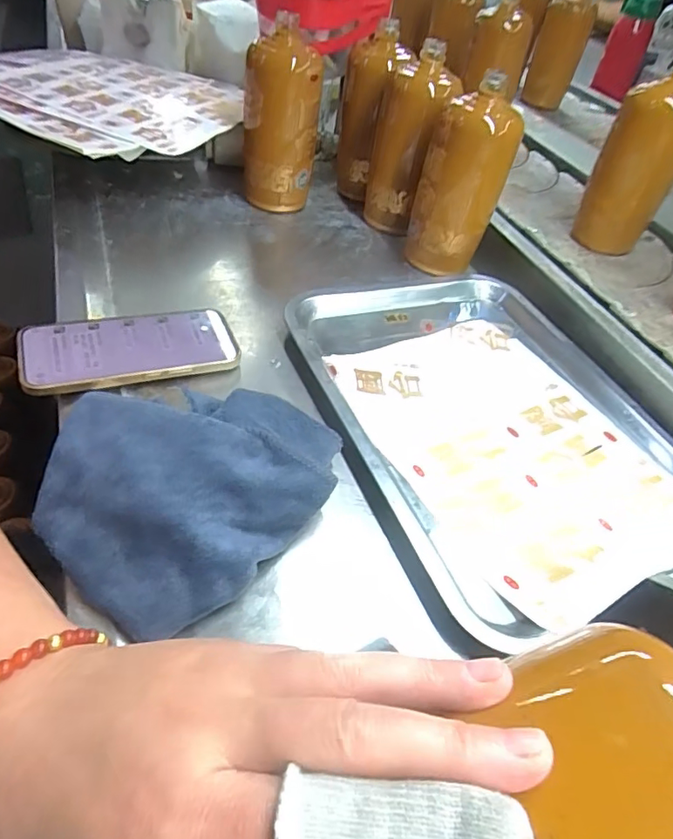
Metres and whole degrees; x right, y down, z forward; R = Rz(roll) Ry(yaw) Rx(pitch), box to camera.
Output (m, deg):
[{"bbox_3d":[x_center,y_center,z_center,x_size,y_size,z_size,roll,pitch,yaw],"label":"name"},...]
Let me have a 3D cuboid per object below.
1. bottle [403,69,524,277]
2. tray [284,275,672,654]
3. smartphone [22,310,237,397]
[{"bbox_3d":[0.130,-0.247,0.548,0.086,0.164,0.071,18,48,8],"label":"bottle"},{"bbox_3d":[0.133,-0.010,0.436,0.272,0.032,0.340,-11,51,-18],"label":"tray"},{"bbox_3d":[-0.161,-0.057,0.416,0.157,0.013,0.073,-13,50,-23],"label":"smartphone"}]

